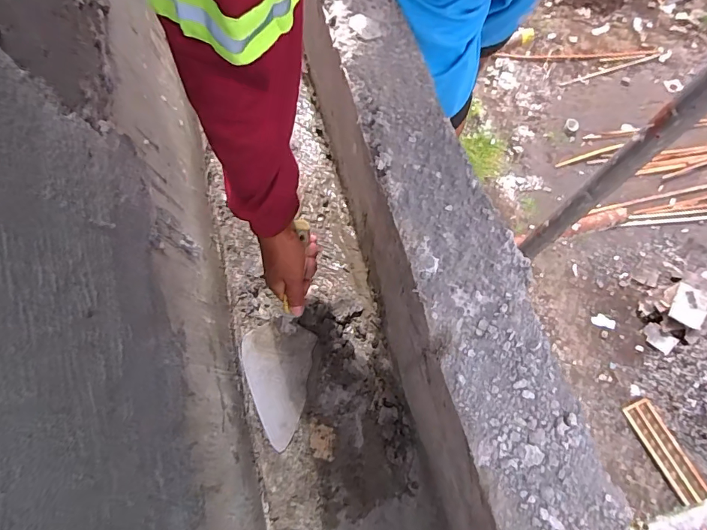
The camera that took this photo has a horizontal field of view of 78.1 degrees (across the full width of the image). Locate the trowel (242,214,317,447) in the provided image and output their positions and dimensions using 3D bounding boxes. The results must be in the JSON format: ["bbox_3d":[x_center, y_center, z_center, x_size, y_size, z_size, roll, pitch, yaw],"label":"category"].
[{"bbox_3d":[-0.112,0.100,0.618,0.096,0.078,0.301,2,87,3],"label":"trowel"}]

